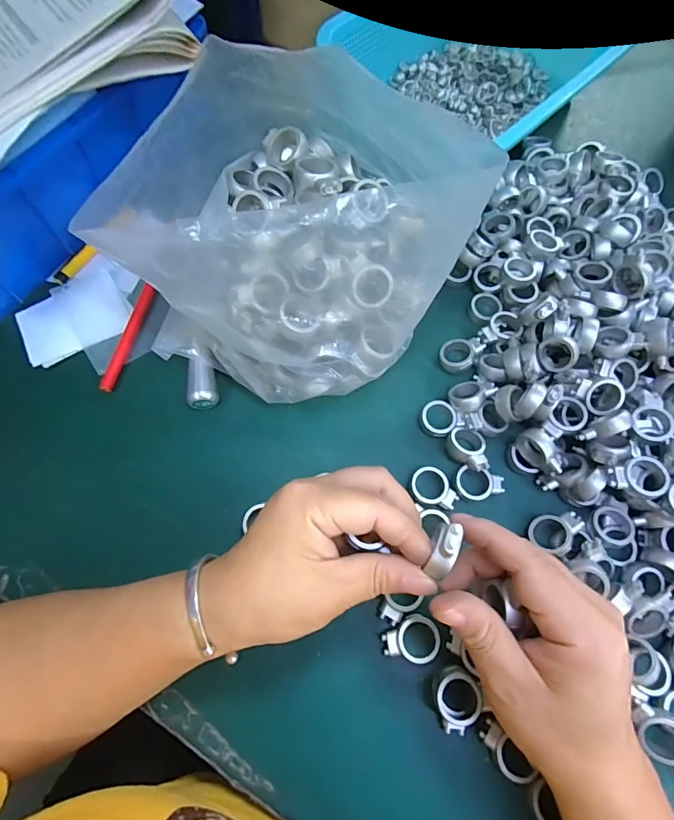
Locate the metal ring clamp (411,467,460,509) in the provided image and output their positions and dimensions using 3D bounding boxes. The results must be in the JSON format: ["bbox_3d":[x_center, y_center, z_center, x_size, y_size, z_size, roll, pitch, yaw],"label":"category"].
[{"bbox_3d":[0.066,0.055,0.294,0.025,0.009,0.033,-34,74,-13],"label":"metal ring clamp"}]

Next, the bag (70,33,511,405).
[{"bbox_3d":[-0.024,-0.094,0.270,0.166,0.145,0.149,32,74,11],"label":"bag"}]

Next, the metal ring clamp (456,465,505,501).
[{"bbox_3d":[0.098,0.052,0.297,0.033,0.011,0.022,12,69,3],"label":"metal ring clamp"}]

